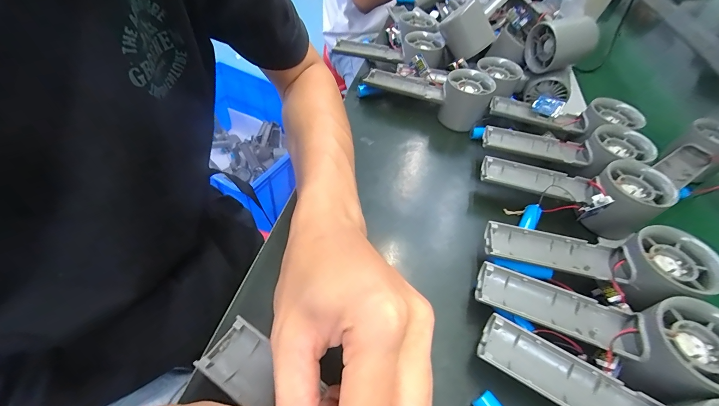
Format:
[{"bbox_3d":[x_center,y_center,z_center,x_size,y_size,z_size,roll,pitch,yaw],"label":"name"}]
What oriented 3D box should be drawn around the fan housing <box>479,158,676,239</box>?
[{"bbox_3d":[0.201,-0.017,0.304,0.155,0.052,0.068,20,53,11],"label":"fan housing"}]

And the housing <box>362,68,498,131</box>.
[{"bbox_3d":[0.086,-0.149,0.402,0.159,0.052,0.053,22,53,12],"label":"housing"}]

